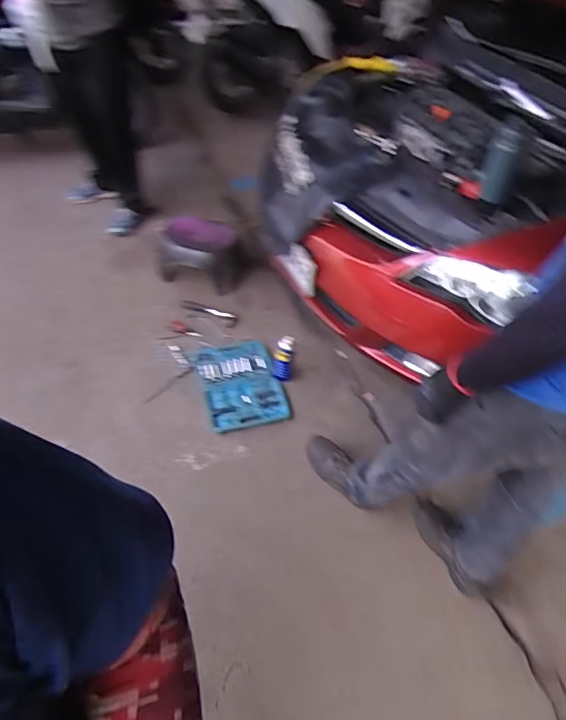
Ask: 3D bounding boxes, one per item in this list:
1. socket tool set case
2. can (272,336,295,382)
[{"bbox_3d":[-0.164,0.084,1.909,0.291,0.043,0.413,-12,50,-17],"label":"socket tool set case"},{"bbox_3d":[0.002,-0.006,1.888,0.066,0.172,0.064,4,47,-4],"label":"can"}]

